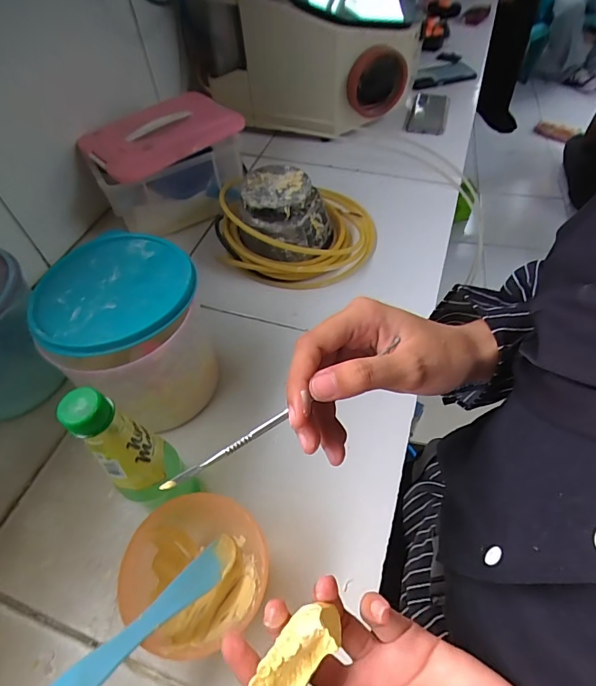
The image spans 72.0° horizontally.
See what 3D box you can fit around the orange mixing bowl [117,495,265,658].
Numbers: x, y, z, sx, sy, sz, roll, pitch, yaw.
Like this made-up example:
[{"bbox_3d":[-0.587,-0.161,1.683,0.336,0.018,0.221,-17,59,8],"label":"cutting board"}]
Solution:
[{"bbox_3d":[-0.089,0.206,0.375,0.120,0.078,0.119,-1,54,1],"label":"orange mixing bowl"}]

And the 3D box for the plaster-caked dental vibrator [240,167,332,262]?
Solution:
[{"bbox_3d":[-0.023,-0.179,0.621,0.119,0.112,0.122,19,57,15],"label":"plaster-caked dental vibrator"}]

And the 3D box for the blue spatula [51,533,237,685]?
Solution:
[{"bbox_3d":[-0.112,0.215,0.327,0.028,0.005,0.178,33,30,23],"label":"blue spatula"}]

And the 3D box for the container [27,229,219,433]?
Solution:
[{"bbox_3d":[-0.182,-0.012,0.470,0.155,0.143,0.185,-13,55,-7],"label":"container"}]

